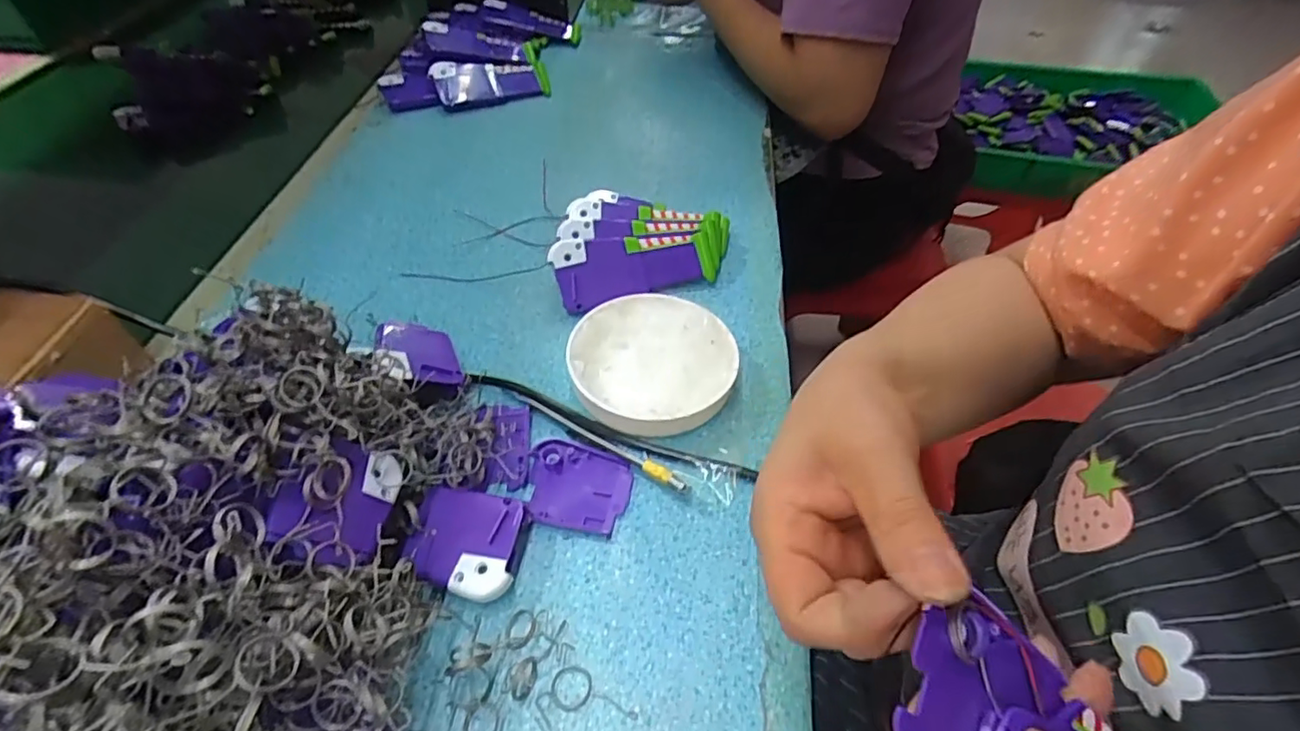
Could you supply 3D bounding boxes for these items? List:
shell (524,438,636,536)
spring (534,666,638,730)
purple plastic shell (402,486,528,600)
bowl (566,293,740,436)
[{"bbox_3d":[-0.041,0.068,0.345,0.058,0.007,0.052,7,50,5],"label":"shell"},{"bbox_3d":[-0.030,0.152,0.279,0.045,0.004,0.027,-7,50,-7],"label":"spring"},{"bbox_3d":[-0.095,0.093,0.313,0.055,0.019,0.053,4,50,2],"label":"purple plastic shell"},{"bbox_3d":[0.001,-0.002,0.389,0.105,0.031,0.105,0,50,-1],"label":"bowl"}]

